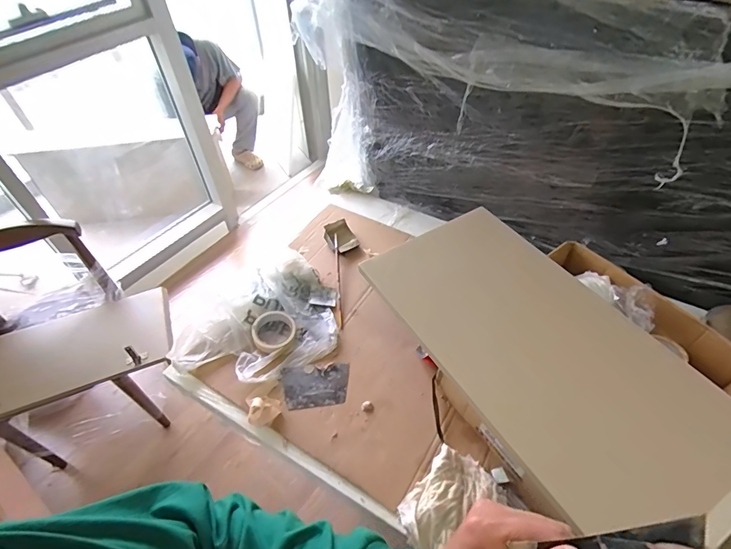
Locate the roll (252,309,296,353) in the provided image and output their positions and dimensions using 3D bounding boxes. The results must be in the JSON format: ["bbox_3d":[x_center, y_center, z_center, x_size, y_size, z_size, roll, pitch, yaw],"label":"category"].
[{"bbox_3d":[-0.205,0.128,0.938,0.102,0.028,0.099,-1,49,2],"label":"roll"}]

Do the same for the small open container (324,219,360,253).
[{"bbox_3d":[-0.069,-0.105,1.140,0.075,0.035,0.101,-25,52,-17],"label":"small open container"}]

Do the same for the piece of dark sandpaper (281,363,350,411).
[{"bbox_3d":[-0.103,0.234,0.870,0.137,0.004,0.090,-4,52,-6],"label":"piece of dark sandpaper"}]

